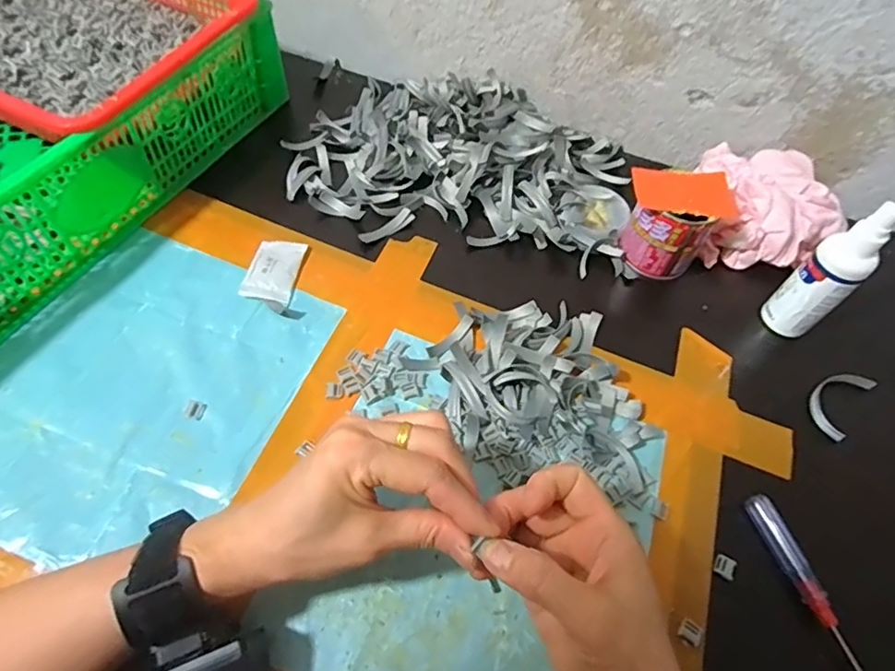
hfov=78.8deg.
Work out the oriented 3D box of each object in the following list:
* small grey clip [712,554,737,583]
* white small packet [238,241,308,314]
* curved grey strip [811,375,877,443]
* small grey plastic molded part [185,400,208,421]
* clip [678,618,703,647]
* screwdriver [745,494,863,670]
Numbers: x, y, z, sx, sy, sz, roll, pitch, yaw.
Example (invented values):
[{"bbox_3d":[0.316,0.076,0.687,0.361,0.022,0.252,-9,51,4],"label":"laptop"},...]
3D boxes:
[{"bbox_3d":[0.183,0.152,0.358,0.012,0.007,0.014,30,59,15],"label":"small grey clip"},{"bbox_3d":[-0.146,-0.053,0.458,0.040,0.010,0.072,10,56,1],"label":"white small packet"},{"bbox_3d":[0.304,0.052,0.426,0.031,0.012,0.070,41,62,20],"label":"curved grey strip"},{"bbox_3d":[-0.180,0.053,0.388,0.013,0.004,0.013,16,56,6],"label":"small grey plastic molded part"},{"bbox_3d":[0.148,0.180,0.330,0.013,0.004,0.012,32,59,16],"label":"clip"},{"bbox_3d":[0.230,0.163,0.350,0.014,0.018,0.120,-10,58,-12],"label":"screwdriver"}]

